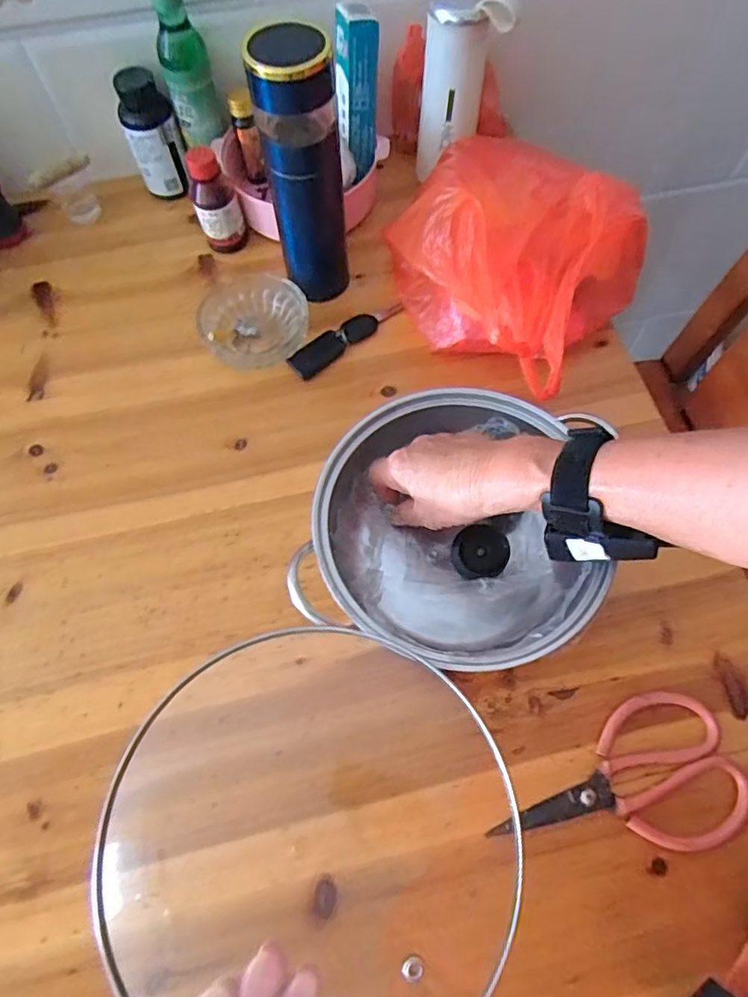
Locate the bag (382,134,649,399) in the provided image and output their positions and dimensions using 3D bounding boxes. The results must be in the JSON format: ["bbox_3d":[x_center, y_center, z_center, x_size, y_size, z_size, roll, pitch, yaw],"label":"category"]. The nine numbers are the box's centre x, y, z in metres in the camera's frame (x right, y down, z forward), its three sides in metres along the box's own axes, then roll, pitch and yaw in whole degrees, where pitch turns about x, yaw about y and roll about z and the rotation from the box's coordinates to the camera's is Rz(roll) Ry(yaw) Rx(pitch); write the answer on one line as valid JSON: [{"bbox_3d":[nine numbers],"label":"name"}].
[{"bbox_3d":[0.143,-0.220,0.524,0.199,0.135,0.224,-35,69,-14],"label":"bag"}]

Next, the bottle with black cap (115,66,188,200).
[{"bbox_3d":[-0.229,-0.375,0.605,0.054,0.119,0.042,-21,67,-8],"label":"bottle with black cap"}]

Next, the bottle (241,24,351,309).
[{"bbox_3d":[-0.060,-0.274,0.506,0.061,0.224,0.055,-13,66,-5],"label":"bottle"}]

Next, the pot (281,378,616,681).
[{"bbox_3d":[0.063,0.026,0.447,0.203,0.081,0.209,0,65,1],"label":"pot"}]

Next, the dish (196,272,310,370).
[{"bbox_3d":[-0.117,-0.174,0.563,0.103,0.029,0.100,0,65,1],"label":"dish"}]

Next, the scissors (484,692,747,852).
[{"bbox_3d":[0.164,0.199,0.390,0.168,0.016,0.091,-17,66,-7],"label":"scissors"}]

